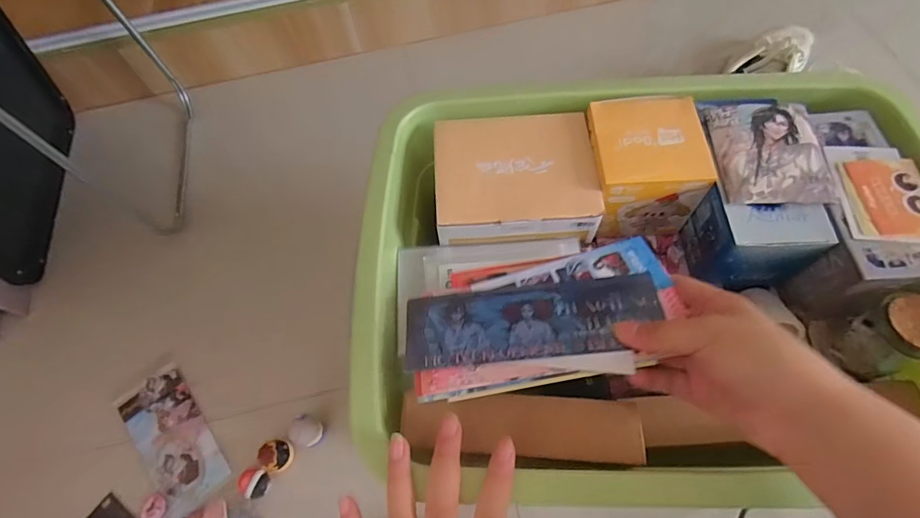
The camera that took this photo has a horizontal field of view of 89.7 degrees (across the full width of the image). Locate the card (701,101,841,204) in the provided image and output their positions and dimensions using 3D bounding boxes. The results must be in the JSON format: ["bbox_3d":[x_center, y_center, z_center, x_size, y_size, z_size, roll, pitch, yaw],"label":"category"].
[{"bbox_3d":[0.253,-0.089,0.377,0.086,0.009,0.098,-1,65,3],"label":"card"}]

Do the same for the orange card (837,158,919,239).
[{"bbox_3d":[0.335,-0.048,0.358,0.061,0.004,0.071,-3,63,2],"label":"orange card"}]

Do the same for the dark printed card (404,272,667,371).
[{"bbox_3d":[0.050,0.043,0.323,0.174,0.004,0.057,-6,52,3],"label":"dark printed card"}]

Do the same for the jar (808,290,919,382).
[{"bbox_3d":[0.331,0.063,0.364,0.046,0.074,0.049,-2,63,3],"label":"jar"}]

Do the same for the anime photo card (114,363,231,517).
[{"bbox_3d":[-0.352,0.217,0.565,0.079,0.009,0.162,-37,67,-16],"label":"anime photo card"}]

